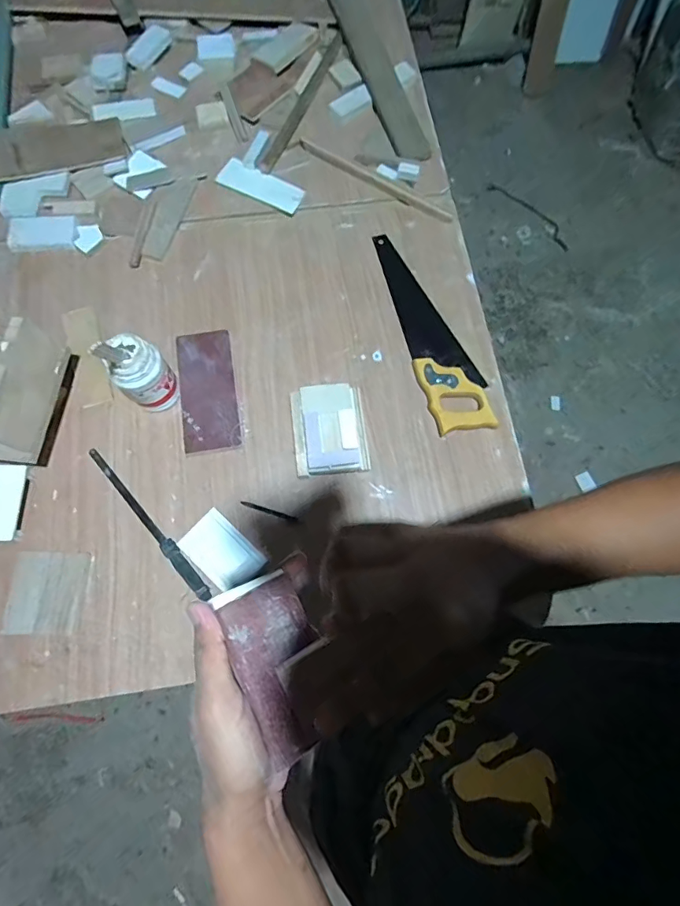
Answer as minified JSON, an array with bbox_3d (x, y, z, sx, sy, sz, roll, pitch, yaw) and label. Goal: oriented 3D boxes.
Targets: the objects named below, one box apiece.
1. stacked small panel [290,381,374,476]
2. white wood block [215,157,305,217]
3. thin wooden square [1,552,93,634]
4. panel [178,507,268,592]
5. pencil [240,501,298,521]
[{"bbox_3d":[-0.016,-0.038,0.739,0.112,0.048,0.143,-7,76,-2],"label":"stacked small panel"},{"bbox_3d":[-0.150,-0.513,0.894,0.169,0.006,0.065,29,78,7],"label":"white wood block"},{"bbox_3d":[-0.424,0.201,0.674,0.102,0.012,0.111,4,70,-4],"label":"thin wooden square"},{"bbox_3d":[-0.178,0.149,0.706,0.114,0.007,0.076,43,80,10],"label":"panel"},{"bbox_3d":[-0.110,0.091,0.729,0.090,0.007,0.008,16,76,4],"label":"pencil"}]

